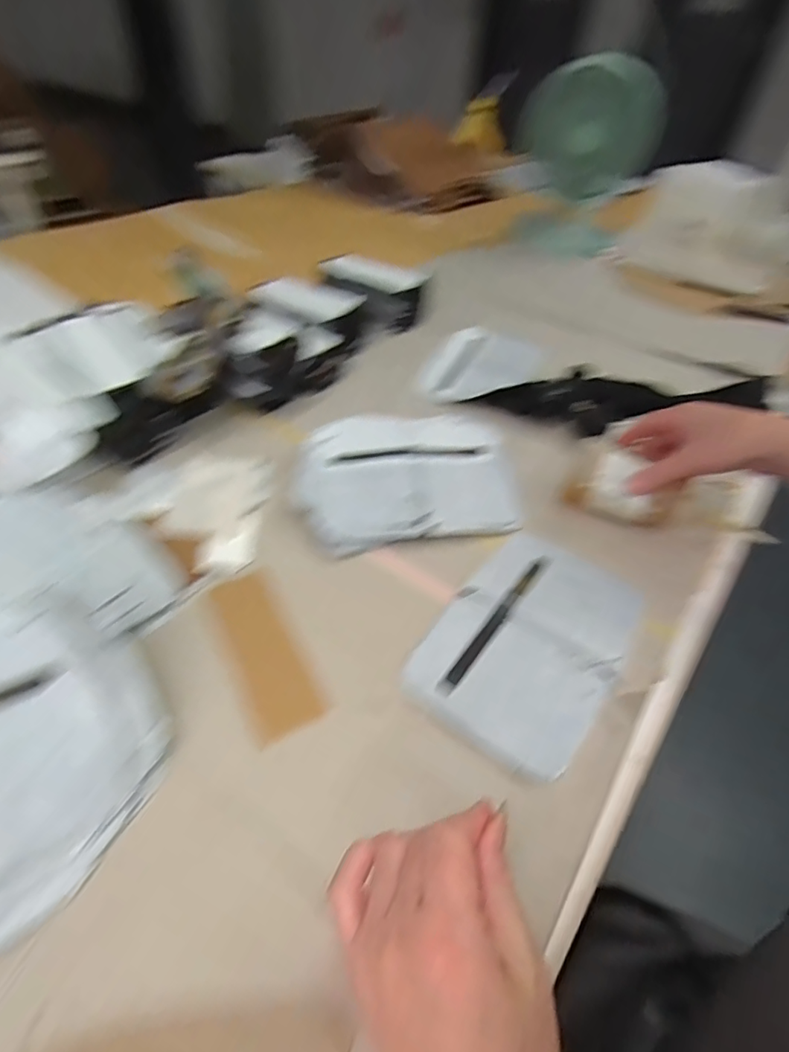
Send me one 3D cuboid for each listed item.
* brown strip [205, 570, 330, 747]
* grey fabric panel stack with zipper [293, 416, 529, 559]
[{"bbox_3d":[-0.102,0.091,0.395,0.053,0.006,0.143,-20,50,-23],"label":"brown strip"},{"bbox_3d":[0.006,-0.052,0.523,0.210,0.034,0.168,-7,46,-12],"label":"grey fabric panel stack with zipper"}]

